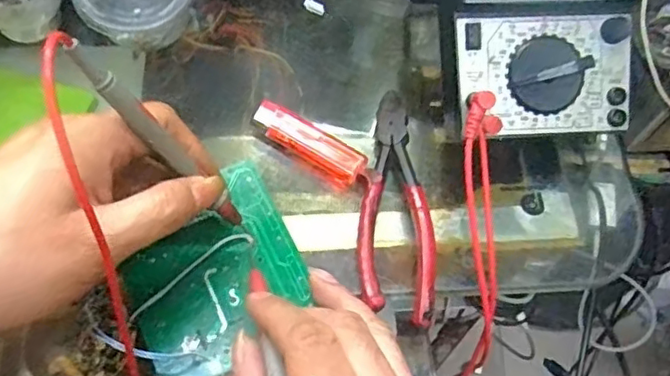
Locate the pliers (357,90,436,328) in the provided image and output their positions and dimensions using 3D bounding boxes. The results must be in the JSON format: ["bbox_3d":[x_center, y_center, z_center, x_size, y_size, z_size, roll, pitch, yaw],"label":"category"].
[{"bbox_3d":[0.036,0.009,0.374,0.042,0.028,0.152,3,61,-1],"label":"pliers"}]

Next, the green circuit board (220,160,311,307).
[{"bbox_3d":[-0.042,0.023,0.355,0.023,0.005,0.093,-18,63,-19],"label":"green circuit board"}]

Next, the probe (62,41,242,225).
[{"bbox_3d":[-0.077,-0.018,0.289,0.009,0.132,0.010,5,57,33],"label":"probe"}]

